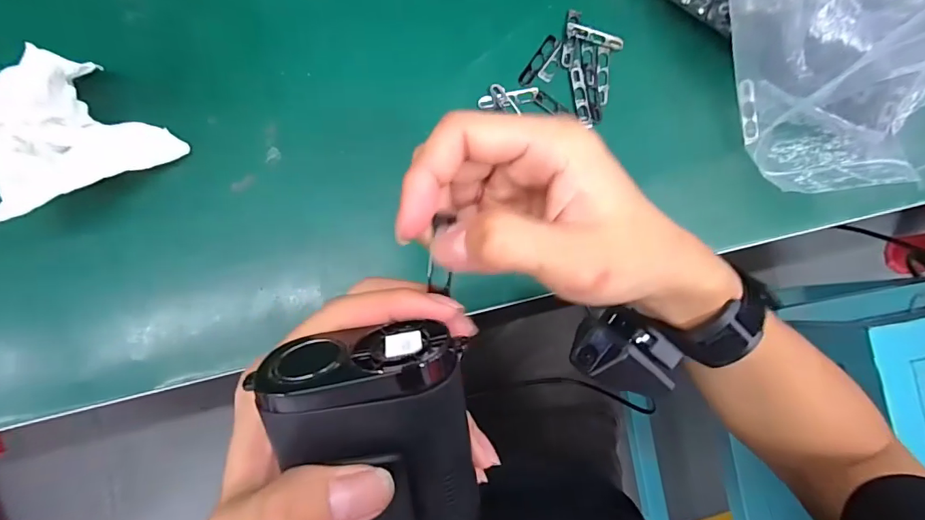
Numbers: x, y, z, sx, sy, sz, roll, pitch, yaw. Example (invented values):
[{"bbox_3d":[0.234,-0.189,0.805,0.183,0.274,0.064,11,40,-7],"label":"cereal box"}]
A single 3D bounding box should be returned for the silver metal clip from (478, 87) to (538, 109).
[{"bbox_3d":[0.032,-0.111,0.315,0.042,0.004,0.010,-13,86,-9],"label":"silver metal clip"}]

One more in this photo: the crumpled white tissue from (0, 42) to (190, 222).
[{"bbox_3d":[-0.228,-0.072,0.254,0.099,0.047,0.092,-28,88,-9],"label":"crumpled white tissue"}]

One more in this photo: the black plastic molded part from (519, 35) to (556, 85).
[{"bbox_3d":[0.053,-0.141,0.320,0.008,0.004,0.045,34,81,-3],"label":"black plastic molded part"}]

